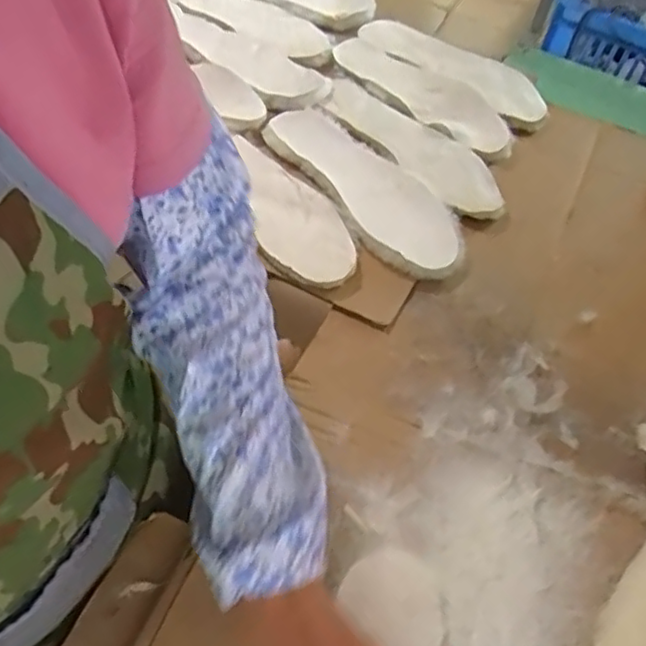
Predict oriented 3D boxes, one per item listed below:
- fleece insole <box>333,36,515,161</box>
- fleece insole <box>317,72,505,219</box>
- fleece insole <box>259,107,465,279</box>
[{"bbox_3d":[0.131,-0.305,0.835,0.087,0.011,0.282,-37,62,-27],"label":"fleece insole"},{"bbox_3d":[0.101,-0.216,0.771,0.096,0.014,0.274,-33,65,-31],"label":"fleece insole"},{"bbox_3d":[0.045,-0.158,0.712,0.099,0.016,0.281,-32,60,-24],"label":"fleece insole"}]

